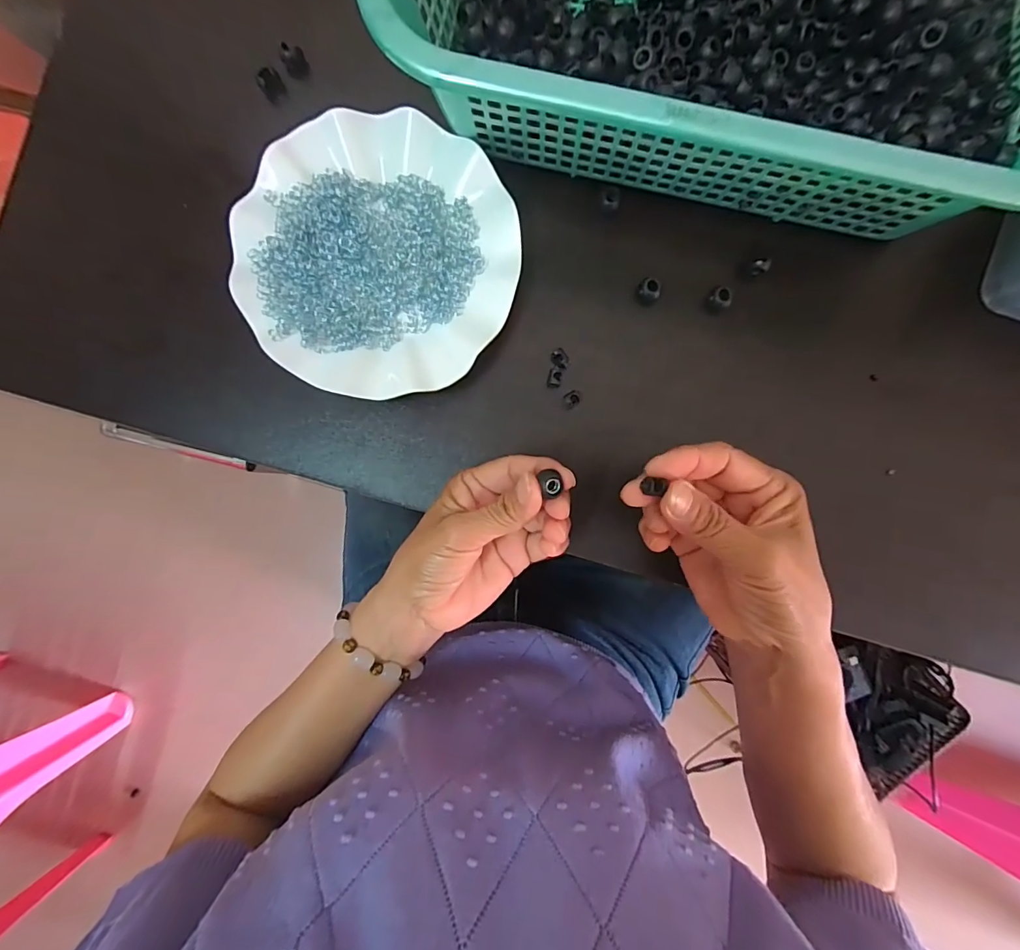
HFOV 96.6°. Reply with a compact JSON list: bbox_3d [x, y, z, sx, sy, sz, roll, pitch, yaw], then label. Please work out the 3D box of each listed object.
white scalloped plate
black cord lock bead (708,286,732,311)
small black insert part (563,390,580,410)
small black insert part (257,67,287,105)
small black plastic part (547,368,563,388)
[{"bbox_3d":[-0.086,-0.143,0.303,0.177,0.023,0.180,0,89,1],"label":"white scalloped plate"},{"bbox_3d":[0.142,-0.119,0.310,0.014,0.014,0.014,0,89,1],"label":"black cord lock bead"},{"bbox_3d":[0.043,-0.052,0.313,0.013,0.005,0.010,-38,89,1],"label":"small black insert part"},{"bbox_3d":[-0.169,-0.277,0.324,0.016,0.019,0.012,-31,89,1],"label":"small black insert part"},{"bbox_3d":[0.031,-0.067,0.311,0.009,0.004,0.013,13,90,2],"label":"small black plastic part"}]

